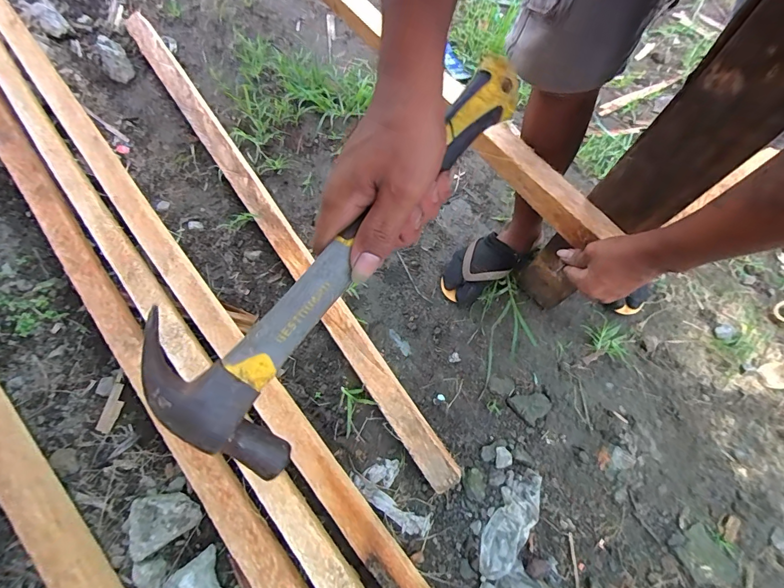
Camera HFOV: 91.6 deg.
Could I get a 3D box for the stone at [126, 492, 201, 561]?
[{"bbox_3d":[-0.370,0.355,0.611,0.109,0.037,0.086,-30,71,-14],"label":"stone"}]

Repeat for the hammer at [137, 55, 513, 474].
[{"bbox_3d":[-0.023,-0.042,0.259,0.111,0.033,0.321,44,78,-27],"label":"hammer"}]

